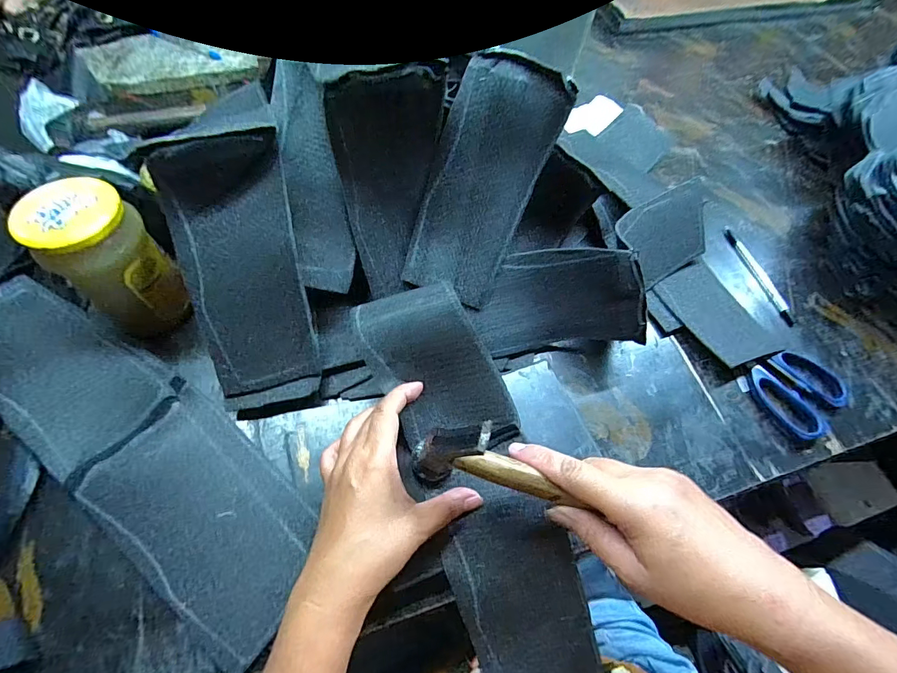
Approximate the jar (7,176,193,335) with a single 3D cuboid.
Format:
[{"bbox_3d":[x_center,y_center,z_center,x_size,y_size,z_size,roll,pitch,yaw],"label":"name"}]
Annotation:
[{"bbox_3d":[-0.290,-0.066,0.360,0.074,0.115,0.070,2,61,-3],"label":"jar"}]

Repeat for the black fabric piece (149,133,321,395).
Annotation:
[{"bbox_3d":[-0.165,-0.050,0.337,0.084,0.199,0.014,-6,20,-8],"label":"black fabric piece"}]

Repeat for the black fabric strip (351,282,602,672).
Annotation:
[{"bbox_3d":[0.020,0.115,0.326,0.096,0.044,0.328,-19,80,-14],"label":"black fabric strip"}]

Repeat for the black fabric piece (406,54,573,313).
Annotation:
[{"bbox_3d":[0.034,-0.135,0.378,0.094,0.201,0.016,17,16,-10],"label":"black fabric piece"}]

